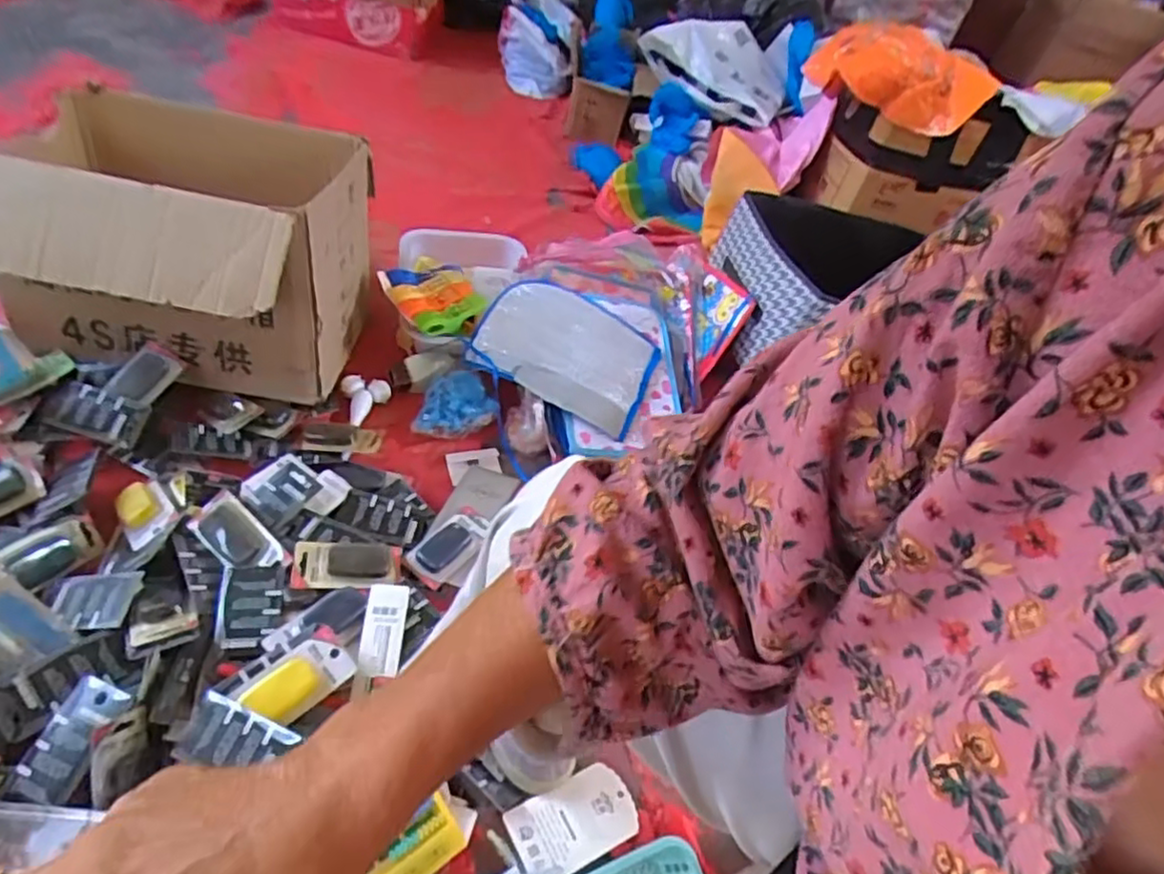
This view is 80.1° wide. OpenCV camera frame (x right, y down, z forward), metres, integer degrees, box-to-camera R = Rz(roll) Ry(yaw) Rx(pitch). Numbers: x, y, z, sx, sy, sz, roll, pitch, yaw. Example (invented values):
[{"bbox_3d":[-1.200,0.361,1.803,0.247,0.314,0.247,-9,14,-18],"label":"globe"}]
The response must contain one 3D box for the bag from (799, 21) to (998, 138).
[{"bbox_3d":[0.549,-0.653,1.249,0.179,0.118,0.280,-17,47,-25],"label":"bag"}]

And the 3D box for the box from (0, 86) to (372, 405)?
[{"bbox_3d":[-0.489,-0.224,0.858,0.372,0.282,0.304,6,41,-2],"label":"box"}]

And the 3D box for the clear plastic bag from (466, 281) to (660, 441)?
[{"bbox_3d":[-0.021,-0.130,1.034,0.257,0.024,0.204,29,55,-3],"label":"clear plastic bag"}]

